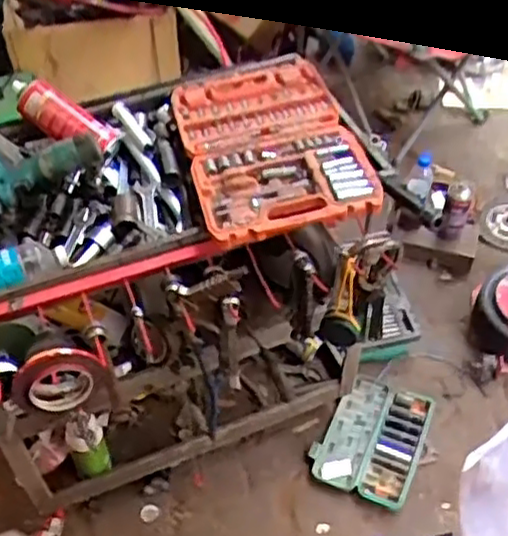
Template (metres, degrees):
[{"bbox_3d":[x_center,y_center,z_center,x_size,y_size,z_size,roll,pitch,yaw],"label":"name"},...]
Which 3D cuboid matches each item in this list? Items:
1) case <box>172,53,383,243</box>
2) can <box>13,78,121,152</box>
[{"bbox_3d":[0.019,-0.202,1.082,0.242,0.047,0.378,-11,52,-9],"label":"case"},{"bbox_3d":[-0.294,-0.233,1.112,0.177,0.066,0.054,26,53,-9],"label":"can"}]

